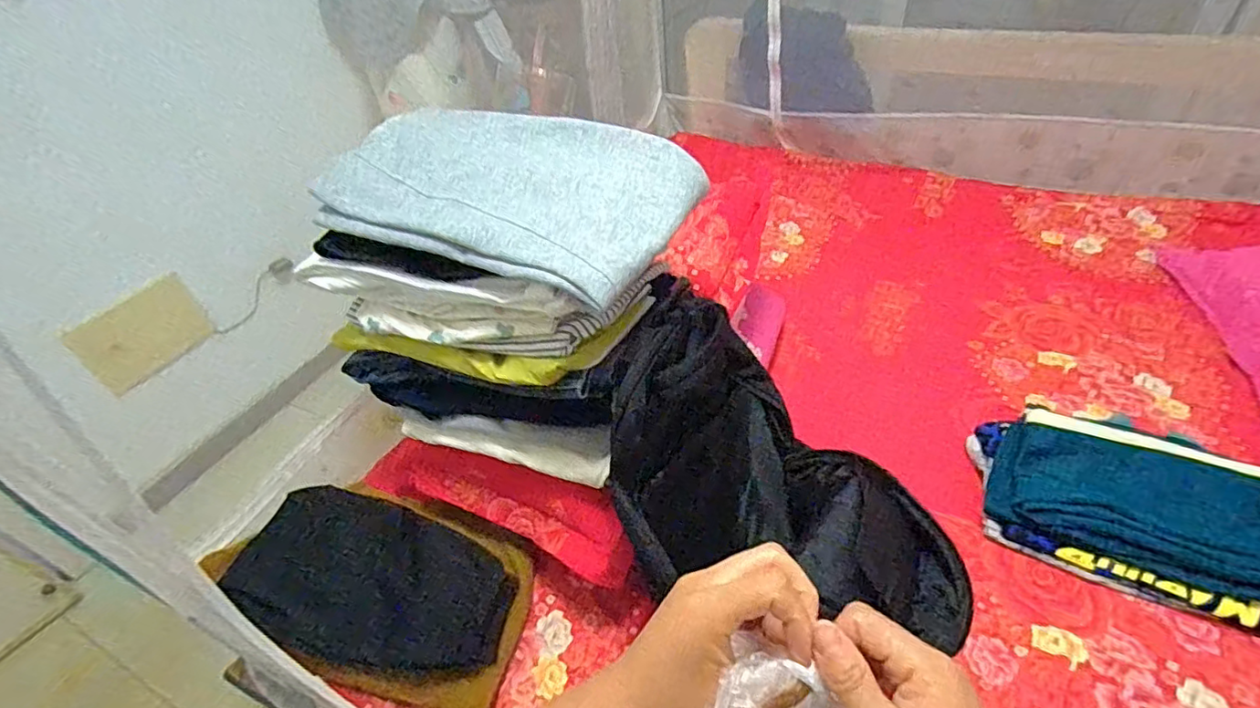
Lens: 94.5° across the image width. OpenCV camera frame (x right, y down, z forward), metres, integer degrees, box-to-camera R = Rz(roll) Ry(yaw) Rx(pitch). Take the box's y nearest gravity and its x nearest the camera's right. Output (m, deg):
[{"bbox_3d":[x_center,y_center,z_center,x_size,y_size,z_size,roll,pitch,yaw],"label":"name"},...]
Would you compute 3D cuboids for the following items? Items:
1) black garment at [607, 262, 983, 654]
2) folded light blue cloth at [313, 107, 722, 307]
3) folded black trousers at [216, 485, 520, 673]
[{"bbox_3d":[0.145,0.142,0.713,0.439,0.201,0.331,41,51,-2],"label":"black garment"},{"bbox_3d":[-0.161,-0.214,0.727,0.465,0.072,0.279,17,47,25],"label":"folded light blue cloth"},{"bbox_3d":[-0.363,0.323,0.817,0.396,0.085,0.225,12,45,20],"label":"folded black trousers"}]

